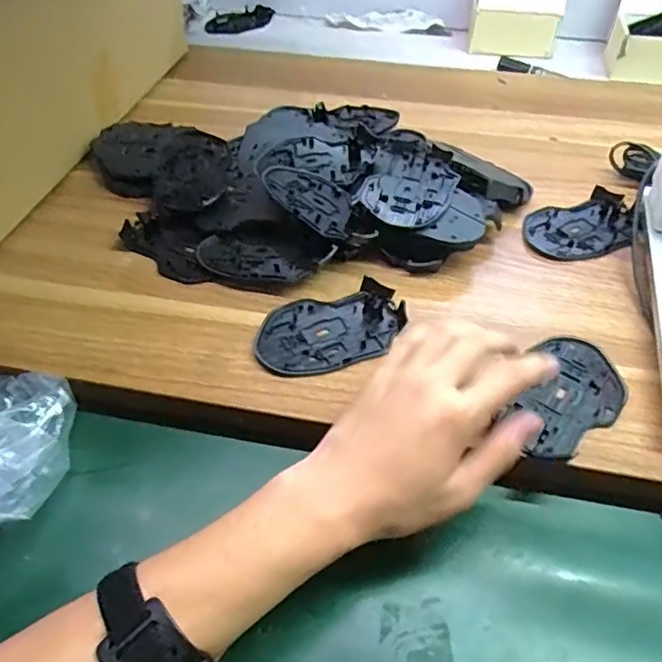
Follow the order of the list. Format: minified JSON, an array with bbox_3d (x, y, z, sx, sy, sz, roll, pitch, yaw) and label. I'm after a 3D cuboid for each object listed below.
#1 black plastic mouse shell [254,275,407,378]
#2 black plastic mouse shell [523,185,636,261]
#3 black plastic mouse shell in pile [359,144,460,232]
[{"bbox_3d":[0.000,-0.003,0.446,0.115,0.009,0.070,-16,49,-14],"label":"black plastic mouse shell"},{"bbox_3d":[0.230,-0.096,0.539,0.104,0.014,0.073,-13,49,-11],"label":"black plastic mouse shell"},{"bbox_3d":[0.070,-0.128,0.523,0.077,0.011,0.109,15,49,14],"label":"black plastic mouse shell in pile"}]

